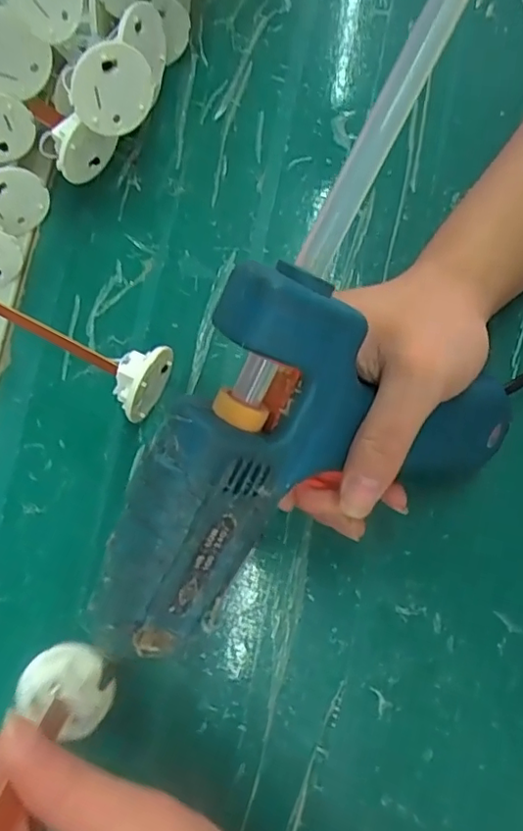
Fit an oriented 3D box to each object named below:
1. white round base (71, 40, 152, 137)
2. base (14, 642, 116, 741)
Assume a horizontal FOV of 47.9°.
[{"bbox_3d":[-0.068,-0.149,0.270,0.039,0.037,0.004,-54,55,24],"label":"white round base"},{"bbox_3d":[-0.082,0.115,0.249,0.038,0.013,0.034,35,79,9],"label":"base"}]

